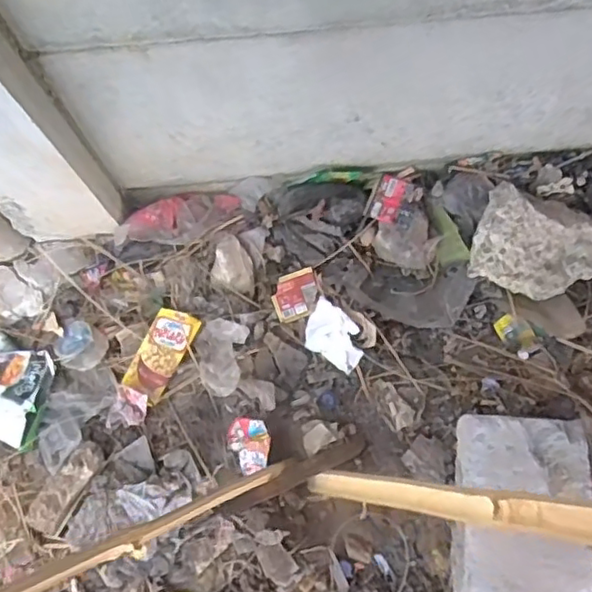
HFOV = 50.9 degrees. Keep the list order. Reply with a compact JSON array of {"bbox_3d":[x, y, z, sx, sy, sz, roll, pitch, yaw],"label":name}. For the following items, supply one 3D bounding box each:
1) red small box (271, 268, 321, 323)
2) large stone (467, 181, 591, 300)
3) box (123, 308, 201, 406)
[{"bbox_3d":[0.000,-0.001,1.132,0.088,0.016,0.079,-19,78,-4],"label":"red small box"},{"bbox_3d":[0.430,-0.090,1.098,0.221,0.093,0.193,22,78,7],"label":"large stone"},{"bbox_3d":[-0.240,0.103,1.102,0.087,0.038,0.165,25,79,6],"label":"box"}]

